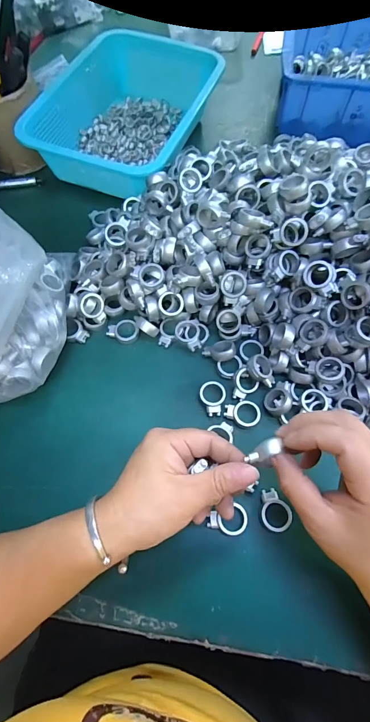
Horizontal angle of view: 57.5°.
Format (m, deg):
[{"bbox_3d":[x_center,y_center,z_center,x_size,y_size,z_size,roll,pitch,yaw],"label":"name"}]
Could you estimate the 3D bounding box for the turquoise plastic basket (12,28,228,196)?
[{"bbox_3d":[-0.071,-0.336,0.454,0.179,0.078,0.264,20,68,9],"label":"turquoise plastic basket"}]

